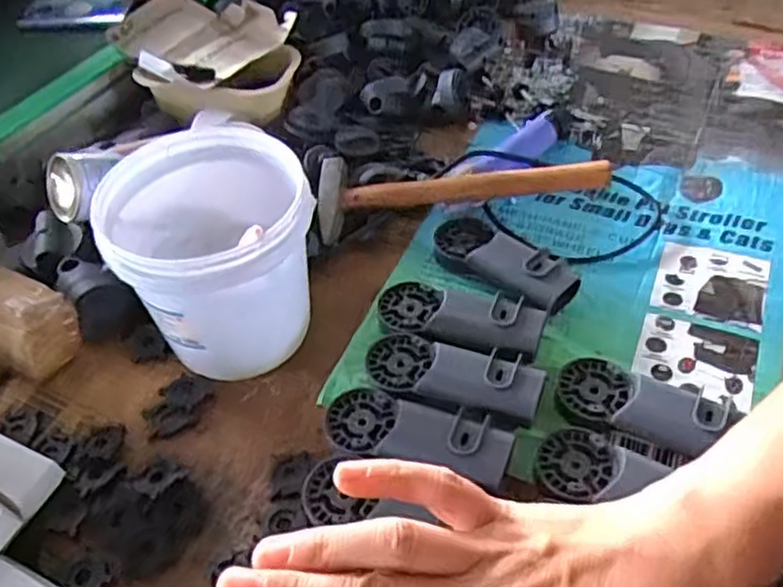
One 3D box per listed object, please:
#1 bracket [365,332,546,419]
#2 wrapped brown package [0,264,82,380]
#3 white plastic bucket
[{"bbox_3d":[0.053,0.070,0.631,0.159,0.030,0.061,17,51,17],"label":"bracket"},{"bbox_3d":[-0.366,0.020,0.669,0.133,0.082,0.064,21,52,20],"label":"wrapped brown package"},{"bbox_3d":[-0.153,-0.038,0.648,0.158,0.164,0.173,-1,48,2],"label":"white plastic bucket"}]

